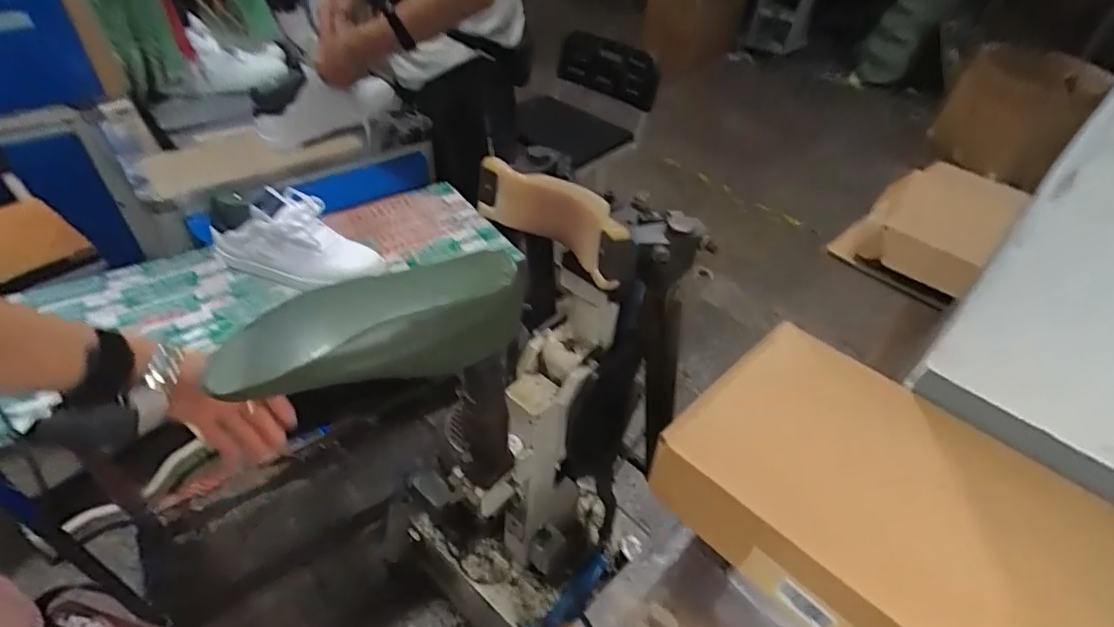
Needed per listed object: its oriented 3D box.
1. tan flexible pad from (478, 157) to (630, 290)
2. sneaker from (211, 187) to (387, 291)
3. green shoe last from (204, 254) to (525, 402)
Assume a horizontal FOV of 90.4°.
[{"bbox_3d":[0.000,-0.110,0.610,0.205,0.082,0.060,33,49,27],"label":"tan flexible pad"},{"bbox_3d":[-0.457,-0.130,0.970,0.275,0.129,0.120,19,44,14],"label":"sneaker"},{"bbox_3d":[-0.169,0.013,0.521,0.262,0.097,0.098,-11,45,-17],"label":"green shoe last"}]

